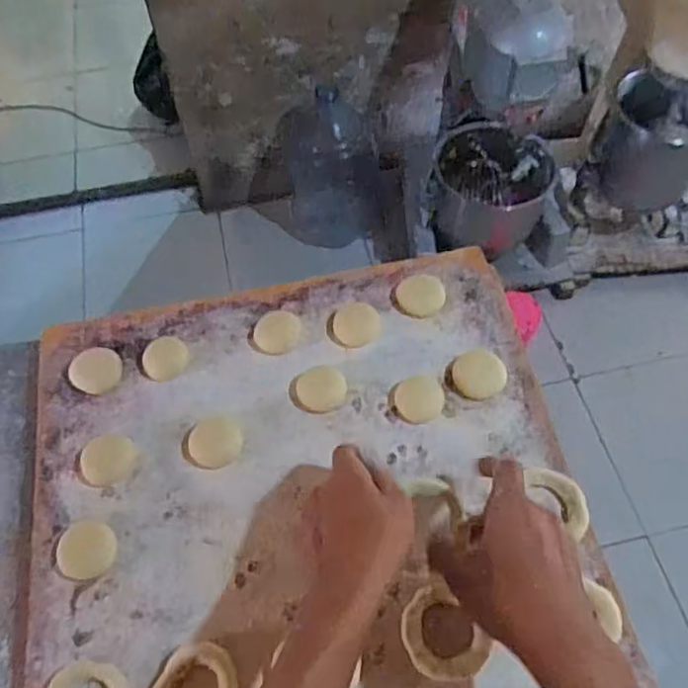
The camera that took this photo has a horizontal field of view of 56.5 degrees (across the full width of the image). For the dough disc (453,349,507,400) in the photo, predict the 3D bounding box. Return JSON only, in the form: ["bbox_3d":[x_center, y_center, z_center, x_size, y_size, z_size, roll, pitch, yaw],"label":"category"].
[{"bbox_3d":[0.115,0.025,0.542,0.044,0.008,0.042,-1,59,1],"label":"dough disc"}]

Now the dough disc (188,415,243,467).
[{"bbox_3d":[-0.104,0.080,0.522,0.043,0.004,0.041,-1,59,1],"label":"dough disc"}]

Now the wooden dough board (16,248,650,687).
[{"bbox_3d":[-0.023,0.197,0.451,0.416,0.031,0.597,-8,59,-3],"label":"wooden dough board"}]

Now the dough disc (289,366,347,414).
[{"bbox_3d":[-0.020,0.038,0.544,0.047,0.004,0.043,-1,59,1],"label":"dough disc"}]

